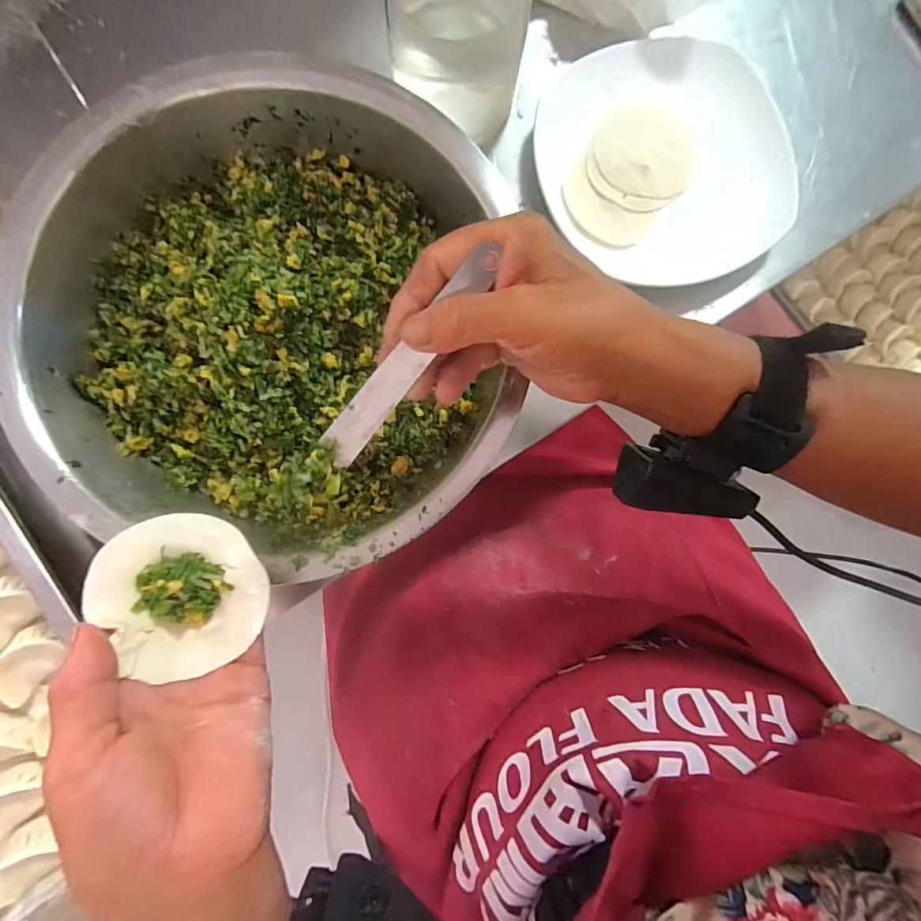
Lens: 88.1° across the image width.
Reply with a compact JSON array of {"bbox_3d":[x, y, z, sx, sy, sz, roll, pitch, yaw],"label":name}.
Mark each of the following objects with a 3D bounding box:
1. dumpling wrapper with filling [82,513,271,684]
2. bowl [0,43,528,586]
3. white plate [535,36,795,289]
[{"bbox_3d":[-0.124,0.058,0.211,0.065,0.014,0.070,0,83,-2],"label":"dumpling wrapper with filling"},{"bbox_3d":[-0.109,-0.080,0.282,0.266,0.078,0.276,0,83,-2],"label":"bowl"},{"bbox_3d":[0.145,-0.217,0.345,0.173,0.015,0.182,0,83,-2],"label":"white plate"}]

